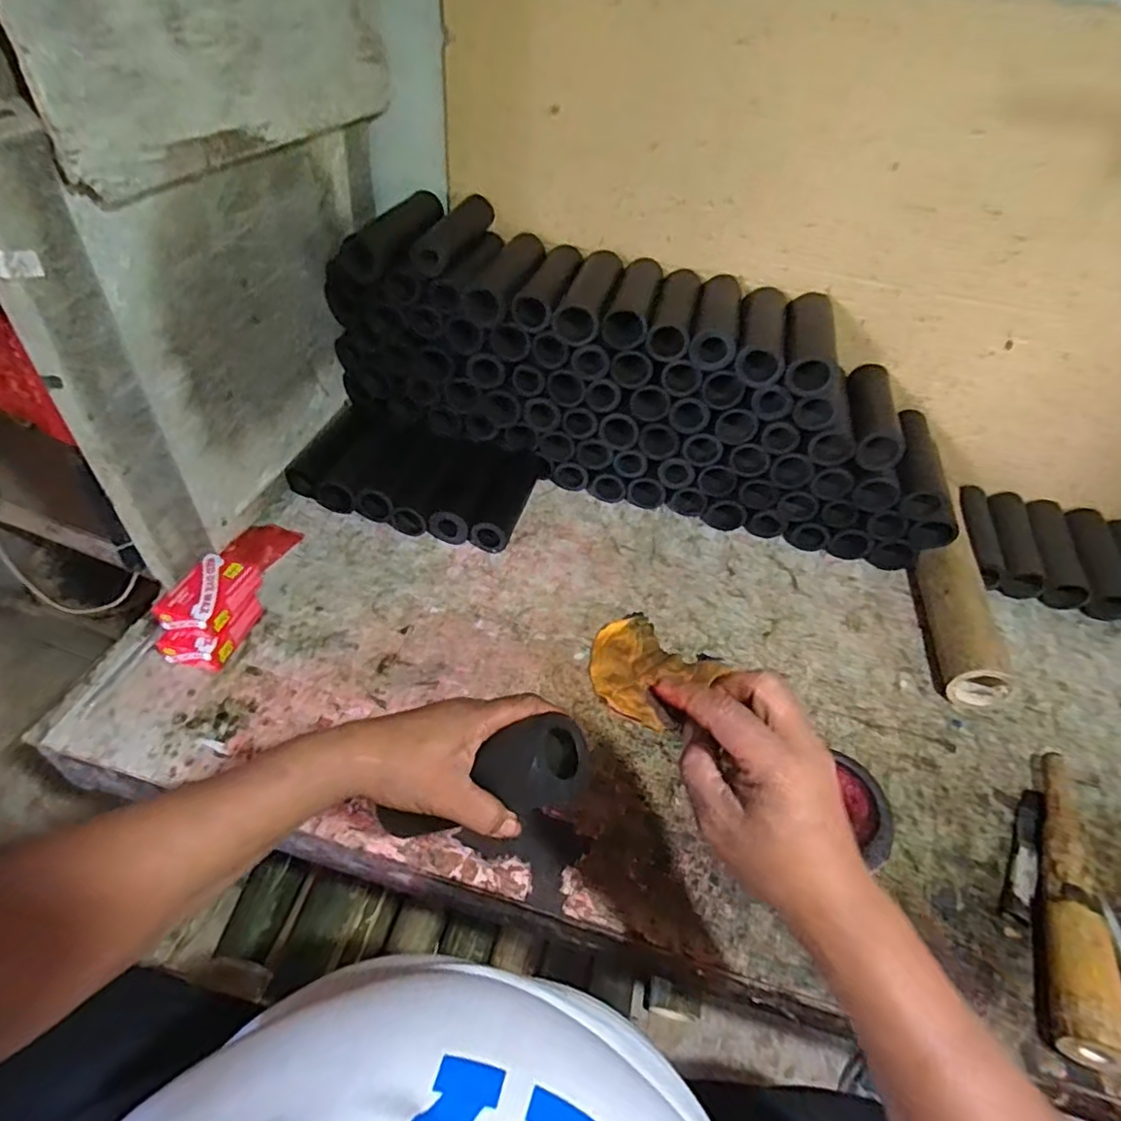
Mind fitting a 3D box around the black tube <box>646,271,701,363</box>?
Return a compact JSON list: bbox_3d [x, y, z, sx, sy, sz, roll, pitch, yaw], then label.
[{"bbox_3d":[0.153,-0.330,0.835,0.054,0.047,0.187,14,44,7],"label":"black tube"}]

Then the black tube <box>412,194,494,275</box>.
[{"bbox_3d":[-0.140,-0.438,0.836,0.048,0.043,0.194,14,44,7],"label":"black tube"}]

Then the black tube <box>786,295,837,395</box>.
[{"bbox_3d":[0.320,-0.282,0.800,0.063,0.053,0.193,14,44,7],"label":"black tube"}]

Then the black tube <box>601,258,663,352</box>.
[{"bbox_3d":[0.098,-0.348,0.840,0.055,0.047,0.196,12,44,5],"label":"black tube"}]

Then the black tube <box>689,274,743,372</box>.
[{"bbox_3d":[0.204,-0.316,0.820,0.057,0.046,0.188,13,44,6],"label":"black tube"}]

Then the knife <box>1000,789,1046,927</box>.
[{"bbox_3d":[0.459,0.284,0.613,0.020,0.018,0.155,30,48,21],"label":"knife"}]

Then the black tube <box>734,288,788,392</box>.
[{"bbox_3d":[0.261,-0.296,0.816,0.058,0.055,0.189,13,44,6],"label":"black tube"}]

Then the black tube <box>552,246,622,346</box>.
[{"bbox_3d":[0.041,-0.355,0.836,0.058,0.054,0.187,14,44,7],"label":"black tube"}]

